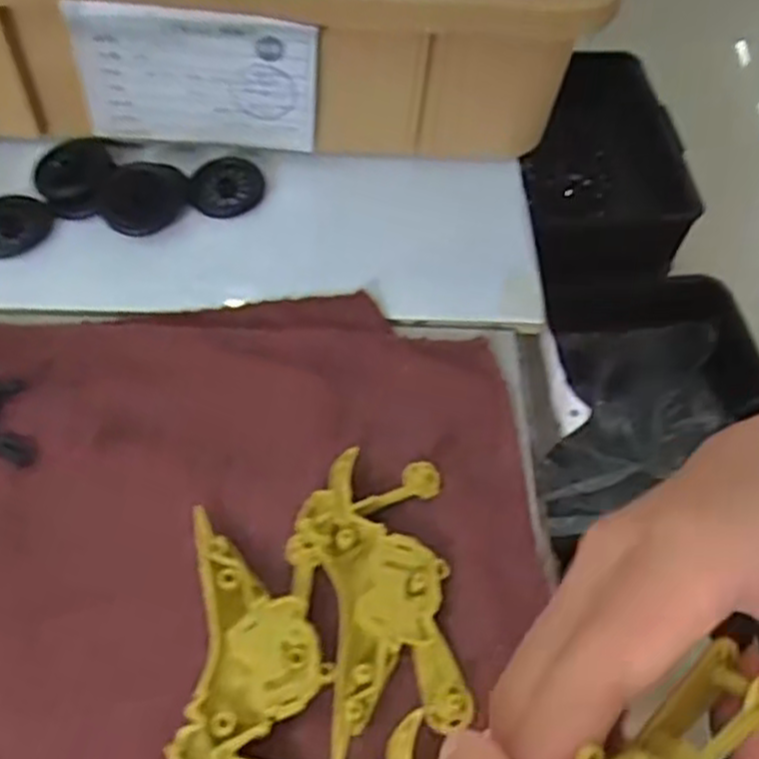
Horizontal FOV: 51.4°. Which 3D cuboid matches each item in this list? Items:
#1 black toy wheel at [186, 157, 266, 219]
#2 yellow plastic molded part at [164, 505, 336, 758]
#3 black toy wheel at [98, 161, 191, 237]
[{"bbox_3d":[-0.077,-0.098,0.400,0.036,0.008,0.035,2,56,-3],"label":"black toy wheel"},{"bbox_3d":[-0.041,0.095,0.265,0.048,0.009,0.099,-2,57,-6],"label":"yellow plastic molded part"},{"bbox_3d":[-0.115,-0.088,0.383,0.040,0.007,0.037,1,80,-8],"label":"black toy wheel"}]

